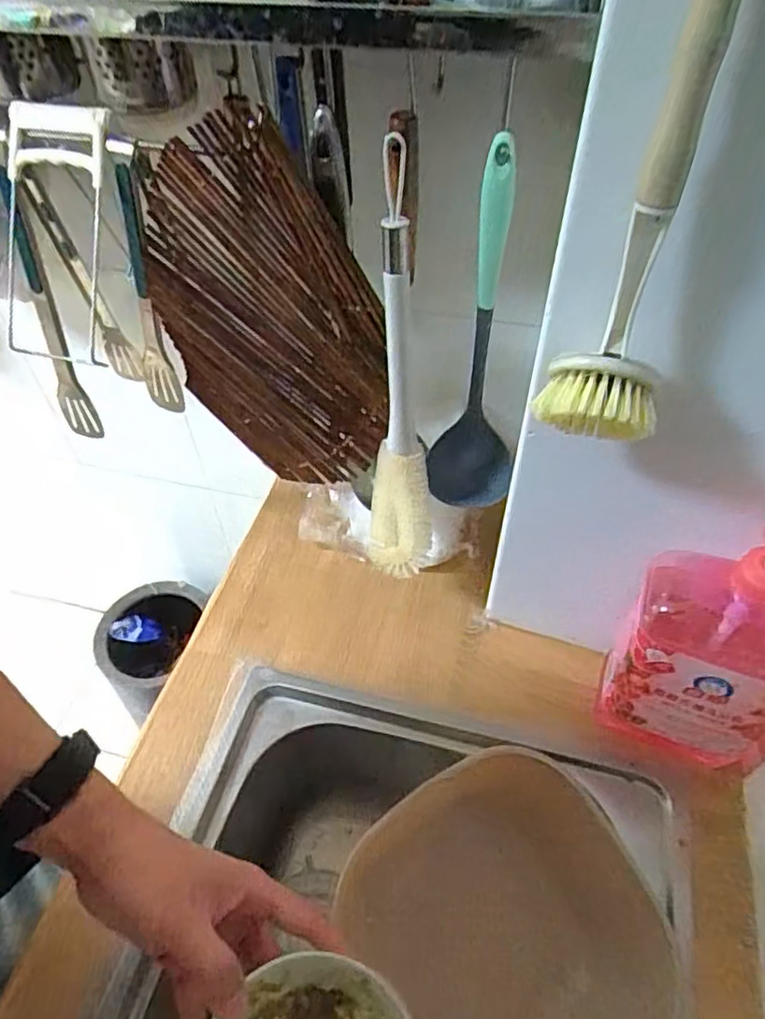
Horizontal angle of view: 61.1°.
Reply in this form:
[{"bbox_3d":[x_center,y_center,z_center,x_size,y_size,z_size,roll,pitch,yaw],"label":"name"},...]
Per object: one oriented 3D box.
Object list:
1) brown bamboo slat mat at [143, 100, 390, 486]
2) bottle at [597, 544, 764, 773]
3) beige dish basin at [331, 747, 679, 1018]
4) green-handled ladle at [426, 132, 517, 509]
[{"bbox_3d":[-0.093,-0.153,0.547,0.191,0.308,0.027,7,50,8],"label":"brown bamboo slat mat"},{"bbox_3d":[0.273,0.116,0.526,0.139,0.260,0.094,16,52,15],"label":"bottle"},{"bbox_3d":[0.102,0.339,0.511,0.226,0.074,0.237,-24,52,-17],"label":"beige dish basin"},{"bbox_3d":[0.077,-0.121,0.518,0.072,0.316,0.041,3,50,5],"label":"green-handled ladle"}]

